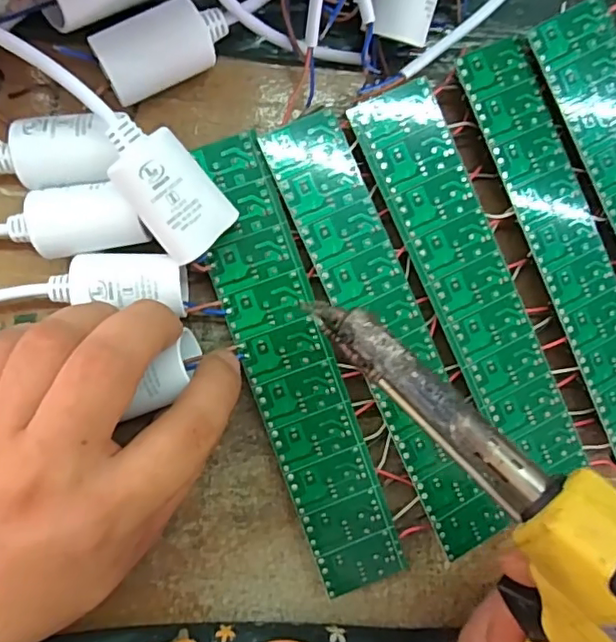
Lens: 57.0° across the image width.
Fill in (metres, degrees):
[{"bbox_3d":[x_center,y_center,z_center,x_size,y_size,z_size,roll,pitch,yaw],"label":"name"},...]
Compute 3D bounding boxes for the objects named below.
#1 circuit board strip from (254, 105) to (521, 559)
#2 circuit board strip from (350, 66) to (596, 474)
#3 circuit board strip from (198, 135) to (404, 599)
[{"bbox_3d":[0.036,0.009,0.247,0.036,0.005,0.200,-25,97,-6],"label":"circuit board strip"},{"bbox_3d":[0.074,-0.013,0.252,0.039,0.004,0.185,-26,97,-6],"label":"circuit board strip"},{"bbox_3d":[-0.005,0.022,0.245,0.040,0.004,0.199,-18,95,-7],"label":"circuit board strip"}]

